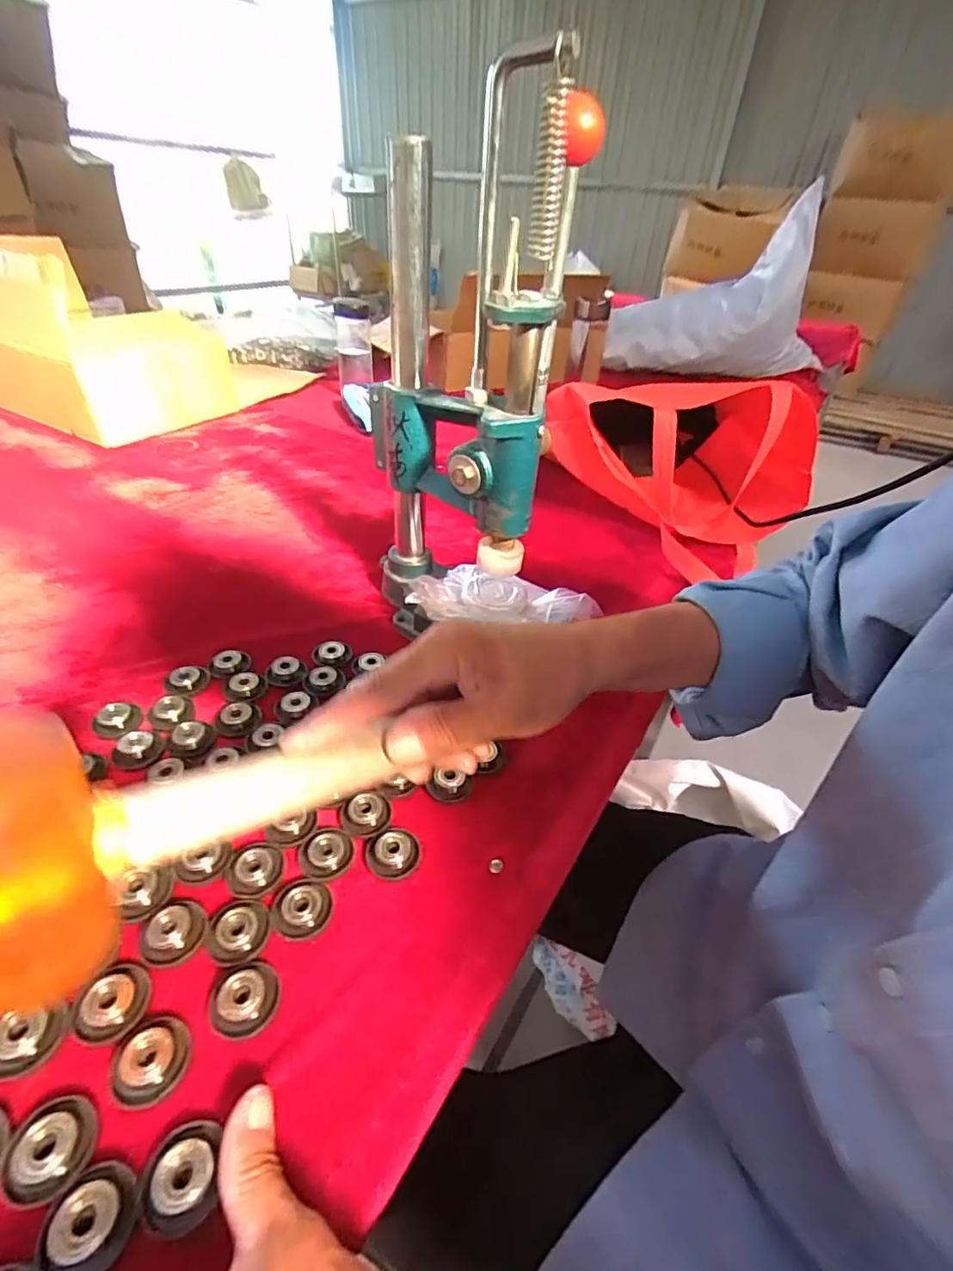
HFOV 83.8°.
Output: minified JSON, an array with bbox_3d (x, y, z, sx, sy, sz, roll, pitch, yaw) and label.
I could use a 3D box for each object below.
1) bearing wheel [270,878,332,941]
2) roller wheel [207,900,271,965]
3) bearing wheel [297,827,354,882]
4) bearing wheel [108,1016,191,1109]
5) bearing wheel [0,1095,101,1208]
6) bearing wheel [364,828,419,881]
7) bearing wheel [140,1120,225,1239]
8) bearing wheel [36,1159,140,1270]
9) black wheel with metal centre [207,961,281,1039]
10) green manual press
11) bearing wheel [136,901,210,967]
[{"bbox_3d":[-0.099,0.151,0.299,0.031,0.009,0.032,2,39,-2],"label":"bearing wheel"},{"bbox_3d":[-0.130,0.158,0.286,0.033,0.011,0.032,-1,39,-6],"label":"roller wheel"},{"bbox_3d":[-0.092,0.133,0.323,0.031,0.008,0.029,2,39,-2],"label":"bearing wheel"},{"bbox_3d":[-0.150,0.193,0.243,0.030,0.011,0.033,2,39,-2],"label":"bearing wheel"},{"bbox_3d":[-0.176,0.210,0.219,0.030,0.009,0.033,2,39,-2],"label":"bearing wheel"},{"bbox_3d":[-0.052,0.132,0.328,0.032,0.009,0.031,-4,40,-9],"label":"bearing wheel"},{"bbox_3d":[-0.120,0.219,0.215,0.028,0.011,0.033,-4,40,-10],"label":"bearing wheel"},{"bbox_3d":[-0.150,0.223,0.202,0.032,0.010,0.032,2,39,-2],"label":"bearing wheel"},{"bbox_3d":[-0.116,0.178,0.263,0.032,0.012,0.031,2,39,-2],"label":"black wheel with metal centre"},{"bbox_3d":[-0.005,-0.166,0.412,0.151,0.379,0.117,-2,39,-8],"label":"green manual press"},{"bbox_3d":[-0.162,0.157,0.282,0.032,0.012,0.027,-18,44,-25],"label":"bearing wheel"}]

